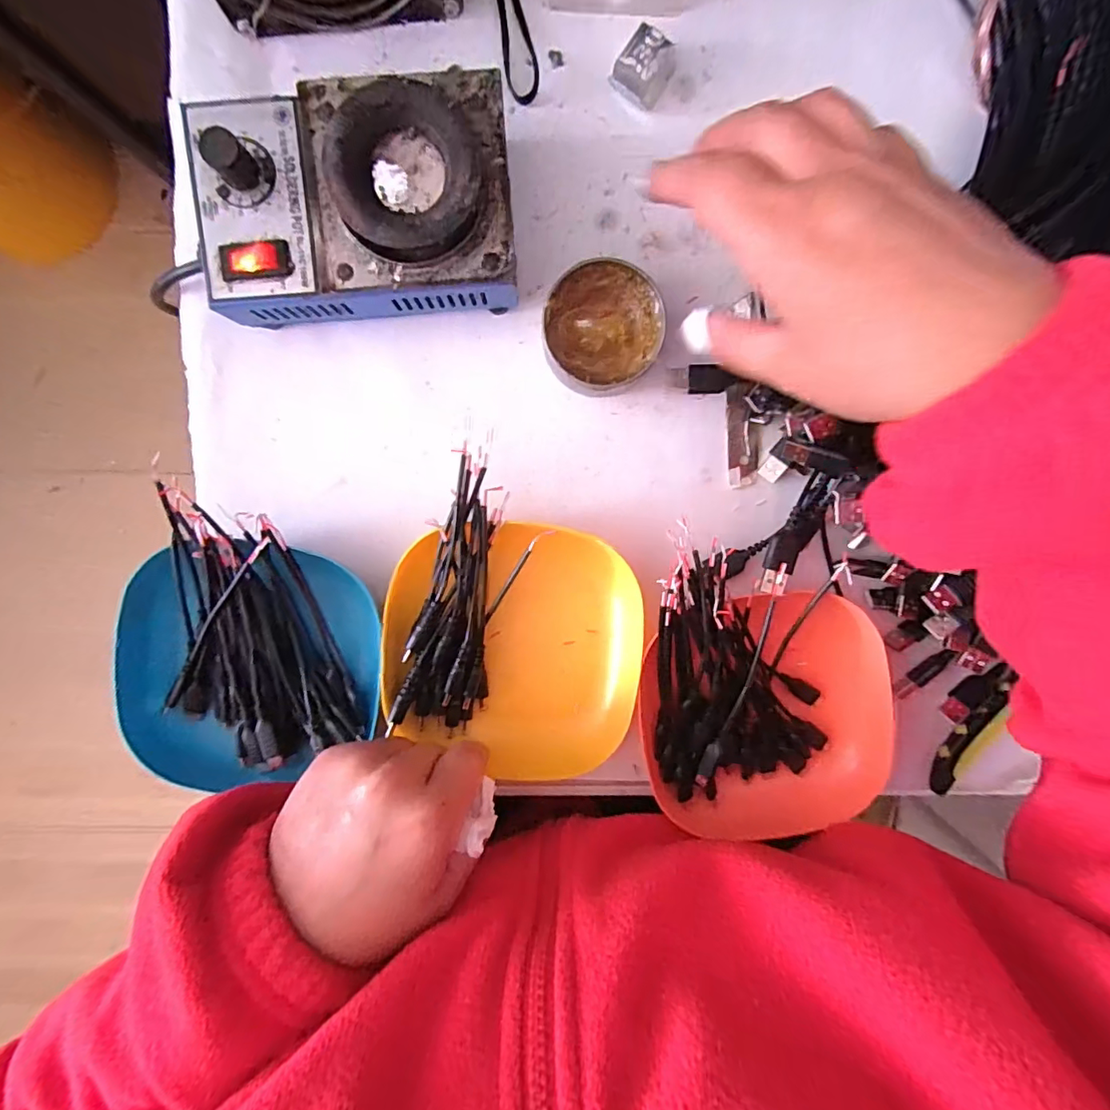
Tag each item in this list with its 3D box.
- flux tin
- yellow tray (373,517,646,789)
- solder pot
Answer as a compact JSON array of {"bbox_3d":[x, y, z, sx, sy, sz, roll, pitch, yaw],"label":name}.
[{"bbox_3d":[0.025,-0.120,0.284,0.061,0.027,0.068,2,98,-1],"label":"flux tin"},{"bbox_3d":[-0.023,0.057,0.300,0.138,0.031,0.145,8,98,-2],"label":"yellow tray"},{"bbox_3d":[-0.097,-0.170,0.260,0.152,0.063,0.098,-7,98,0],"label":"solder pot"}]

